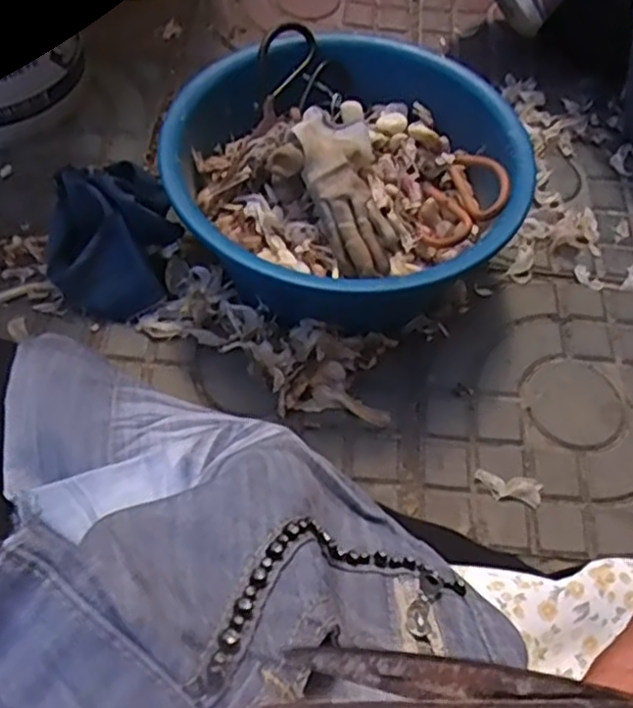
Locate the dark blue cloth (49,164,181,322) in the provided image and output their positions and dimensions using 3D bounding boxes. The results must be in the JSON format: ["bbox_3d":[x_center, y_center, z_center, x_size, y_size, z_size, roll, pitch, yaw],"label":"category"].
[{"bbox_3d":[-0.204,-0.117,0.708,0.127,0.094,0.141,-19,63,-13],"label":"dark blue cloth"}]

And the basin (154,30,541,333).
[{"bbox_3d":[0.026,-0.158,0.717,0.317,0.143,0.314,1,60,-2],"label":"basin"}]

